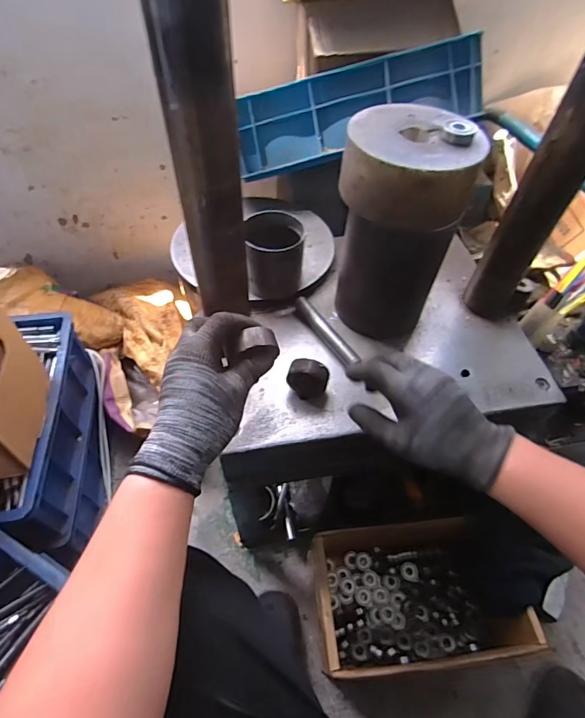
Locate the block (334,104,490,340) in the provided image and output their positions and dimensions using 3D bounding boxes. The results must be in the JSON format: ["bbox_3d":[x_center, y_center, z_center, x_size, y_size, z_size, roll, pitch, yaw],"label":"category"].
[{"bbox_3d":[0.128,-0.160,0.530,0.142,0.258,0.138,15,54,9],"label":"block"}]

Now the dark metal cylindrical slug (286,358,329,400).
[{"bbox_3d":[0.019,0.026,0.513,0.048,0.054,0.025,18,54,11],"label":"dark metal cylindrical slug"}]

